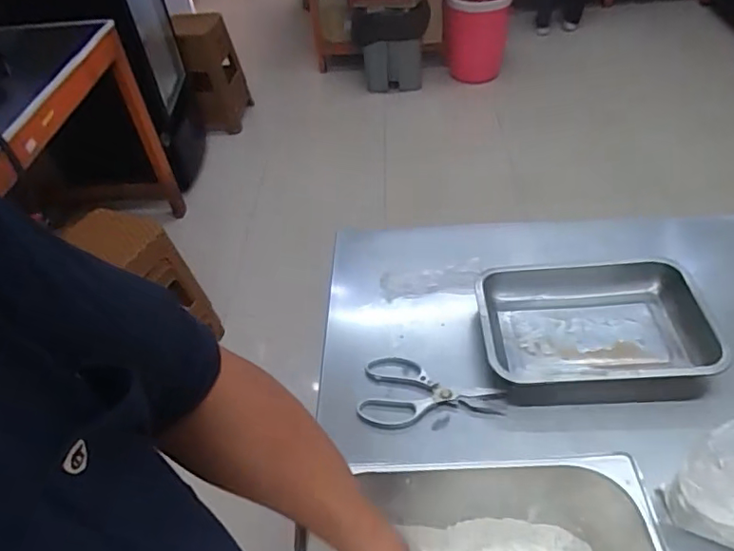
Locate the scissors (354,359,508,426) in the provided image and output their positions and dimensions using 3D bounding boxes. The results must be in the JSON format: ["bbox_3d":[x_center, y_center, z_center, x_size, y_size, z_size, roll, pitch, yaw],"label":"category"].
[{"bbox_3d":[0.088,0.162,0.747,0.188,0.018,0.102,2,46,9],"label":"scissors"}]

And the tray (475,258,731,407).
[{"bbox_3d":[0.329,0.078,0.775,0.326,0.066,0.202,-2,45,5],"label":"tray"}]

